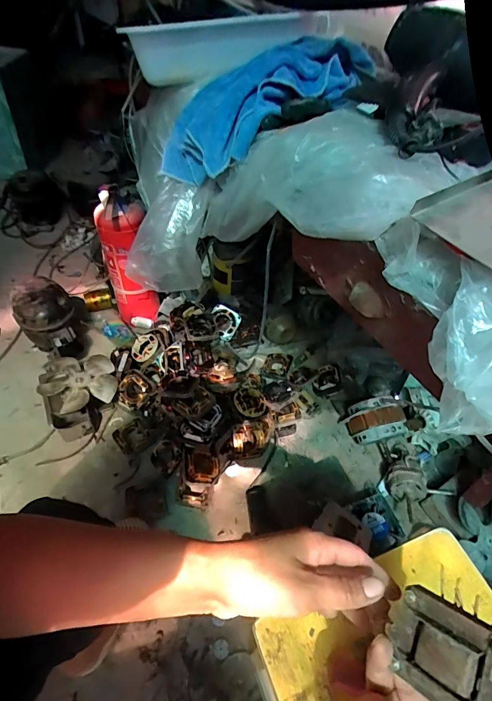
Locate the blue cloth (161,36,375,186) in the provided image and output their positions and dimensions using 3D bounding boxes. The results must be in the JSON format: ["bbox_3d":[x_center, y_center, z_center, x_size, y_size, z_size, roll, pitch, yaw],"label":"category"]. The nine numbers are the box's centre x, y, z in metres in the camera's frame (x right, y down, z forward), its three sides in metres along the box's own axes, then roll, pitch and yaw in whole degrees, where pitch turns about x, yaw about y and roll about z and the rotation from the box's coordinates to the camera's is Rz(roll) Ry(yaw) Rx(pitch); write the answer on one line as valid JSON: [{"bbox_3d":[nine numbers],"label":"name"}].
[{"bbox_3d":[0.021,-0.341,0.545,0.325,0.085,0.153,-26,51,8],"label":"blue cloth"}]

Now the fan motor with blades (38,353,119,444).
[{"bbox_3d":[-0.425,0.101,0.987,0.180,0.081,0.229,-17,53,-20],"label":"fan motor with blades"}]

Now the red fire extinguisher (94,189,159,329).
[{"bbox_3d":[-0.320,-0.235,1.068,0.110,0.406,0.113,-32,58,-30],"label":"red fire extinguisher"}]

